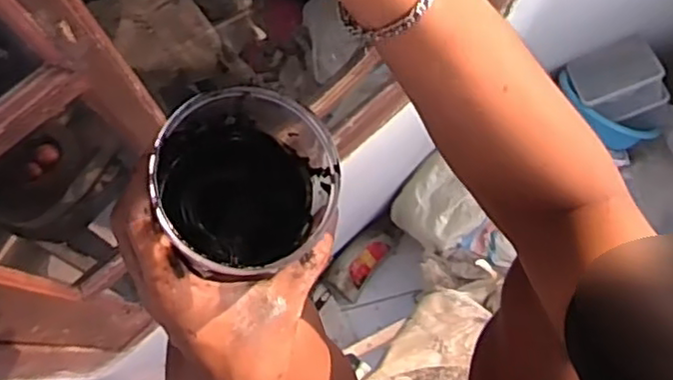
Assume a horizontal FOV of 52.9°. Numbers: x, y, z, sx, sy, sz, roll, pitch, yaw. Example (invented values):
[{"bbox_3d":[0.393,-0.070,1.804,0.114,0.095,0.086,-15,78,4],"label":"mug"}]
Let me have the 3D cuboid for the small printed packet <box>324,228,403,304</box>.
[{"bbox_3d":[0.067,0.176,1.724,0.102,0.048,0.229,36,79,9],"label":"small printed packet"}]

